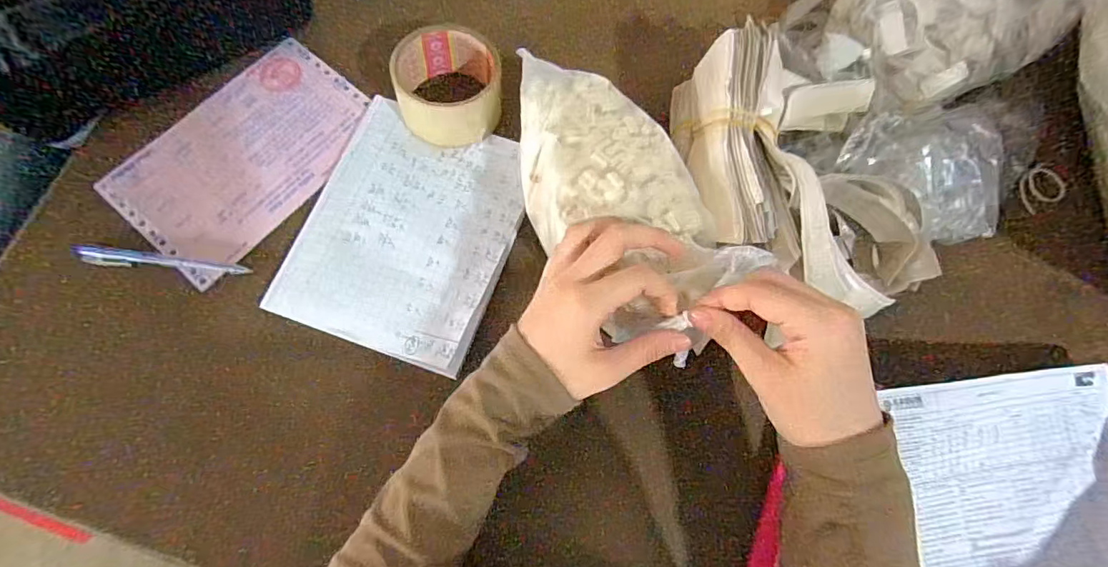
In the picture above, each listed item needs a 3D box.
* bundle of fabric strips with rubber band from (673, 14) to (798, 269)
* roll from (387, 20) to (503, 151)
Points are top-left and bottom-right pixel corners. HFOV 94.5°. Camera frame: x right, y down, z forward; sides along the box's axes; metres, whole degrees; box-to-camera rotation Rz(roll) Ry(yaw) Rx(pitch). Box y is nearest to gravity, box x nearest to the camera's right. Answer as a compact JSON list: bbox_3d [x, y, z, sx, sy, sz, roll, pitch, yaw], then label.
[{"bbox_3d":[0.134,-0.102,0.383,0.070,0.049,0.177,1,72,-1],"label":"bundle of fabric strips with rubber band"},{"bbox_3d":[-0.088,-0.168,0.428,0.085,0.047,0.087,0,72,-1],"label":"roll"}]

